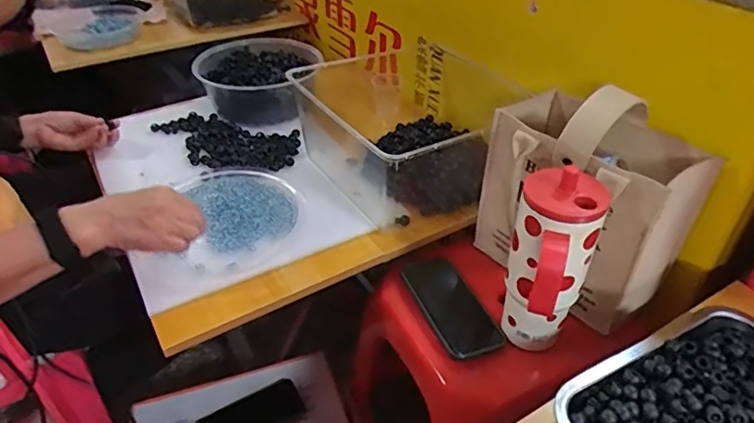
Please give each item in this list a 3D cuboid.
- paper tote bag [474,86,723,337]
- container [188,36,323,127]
[{"bbox_3d":[0.260,-0.027,0.678,0.143,0.254,0.236,-28,46,-30],"label":"paper tote bag"},{"bbox_3d":[-0.229,-0.259,1.010,0.225,0.078,0.229,0,39,0],"label":"container"}]

